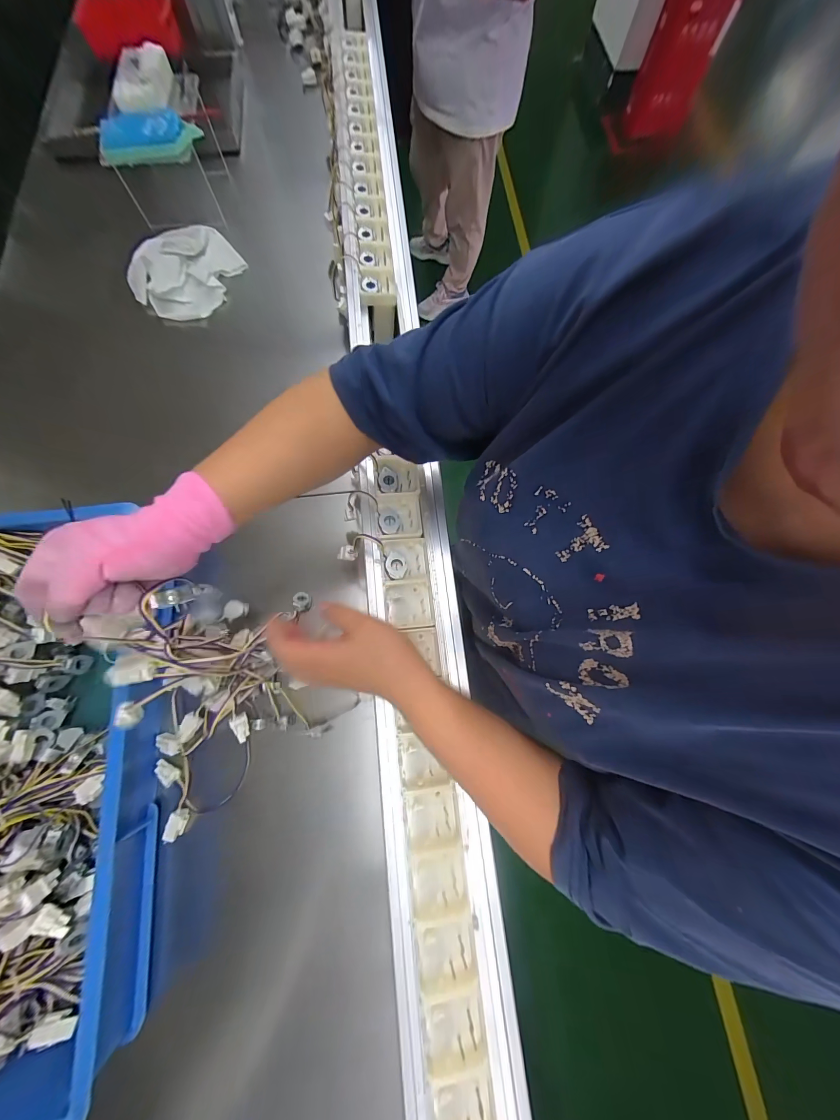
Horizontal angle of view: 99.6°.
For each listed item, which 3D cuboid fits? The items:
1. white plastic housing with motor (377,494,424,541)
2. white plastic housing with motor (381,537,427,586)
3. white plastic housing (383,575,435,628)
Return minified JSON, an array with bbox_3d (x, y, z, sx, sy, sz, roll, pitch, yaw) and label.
[{"bbox_3d":[-0.023,-0.050,0.417,0.050,0.014,0.054,-5,75,-2],"label":"white plastic housing with motor"},{"bbox_3d":[-0.016,0.001,0.403,0.048,0.013,0.051,-5,75,-2],"label":"white plastic housing with motor"},{"bbox_3d":[-0.012,0.047,0.391,0.051,0.016,0.053,-7,75,-3],"label":"white plastic housing"}]

